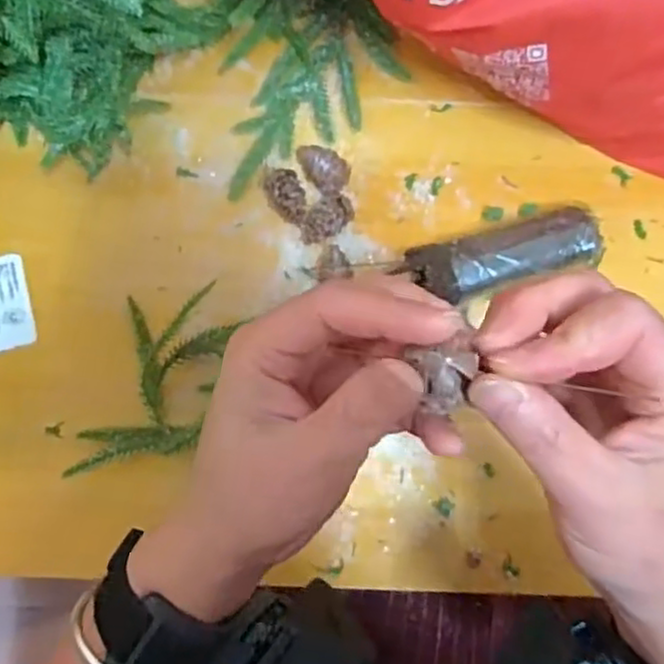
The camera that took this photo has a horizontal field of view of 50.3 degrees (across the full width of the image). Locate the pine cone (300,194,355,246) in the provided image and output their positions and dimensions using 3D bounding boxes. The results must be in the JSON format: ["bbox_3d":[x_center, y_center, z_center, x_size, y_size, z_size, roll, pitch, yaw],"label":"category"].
[{"bbox_3d":[-0.004,-0.067,0.421,0.032,0.020,0.023,-43,80,-8],"label":"pine cone"}]

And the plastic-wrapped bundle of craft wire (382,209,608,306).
[{"bbox_3d":[0.100,-0.041,0.410,0.117,0.030,0.039,-14,77,-2],"label":"plastic-wrapped bundle of craft wire"}]

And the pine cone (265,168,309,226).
[{"bbox_3d":[-0.027,-0.082,0.426,0.022,0.018,0.032,-12,77,-2],"label":"pine cone"}]

